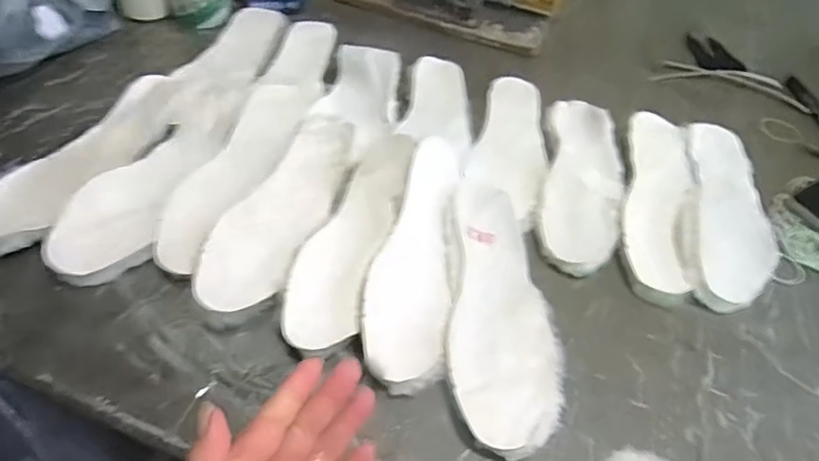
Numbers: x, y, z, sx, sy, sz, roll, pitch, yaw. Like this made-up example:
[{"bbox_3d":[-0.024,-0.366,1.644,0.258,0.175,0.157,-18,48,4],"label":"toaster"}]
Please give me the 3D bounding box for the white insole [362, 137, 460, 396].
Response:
[{"bbox_3d":[0.009,0.016,0.529,0.078,0.021,0.275,17,51,-8],"label":"white insole"}]

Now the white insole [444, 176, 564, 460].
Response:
[{"bbox_3d":[0.079,0.058,0.514,0.098,0.028,0.288,2,49,-5],"label":"white insole"}]

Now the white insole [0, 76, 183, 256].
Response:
[{"bbox_3d":[-0.341,-0.077,0.593,0.086,0.028,0.276,20,50,10],"label":"white insole"}]

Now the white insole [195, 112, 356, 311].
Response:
[{"bbox_3d":[-0.124,-0.034,0.563,0.081,0.015,0.265,17,50,8],"label":"white insole"}]

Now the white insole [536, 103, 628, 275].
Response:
[{"bbox_3d":[0.198,-0.065,0.628,0.090,0.008,0.265,14,49,6],"label":"white insole"}]

